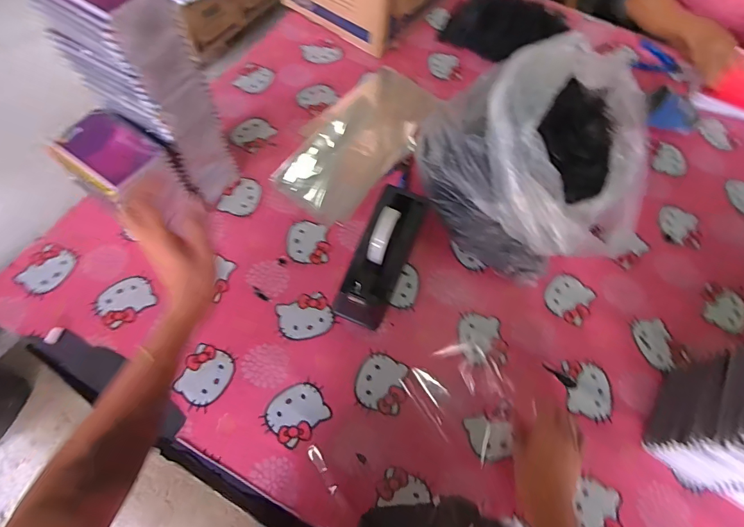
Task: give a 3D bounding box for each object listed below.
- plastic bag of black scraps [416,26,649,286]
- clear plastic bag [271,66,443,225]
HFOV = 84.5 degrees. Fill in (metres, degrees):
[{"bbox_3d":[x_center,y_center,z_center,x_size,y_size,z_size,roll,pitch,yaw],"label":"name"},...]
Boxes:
[{"bbox_3d":[0.272,-0.157,0.654,0.351,0.219,0.294,-16,67,-10],"label":"plastic bag of black scraps"},{"bbox_3d":[-0.030,-0.238,0.777,0.190,0.031,0.341,37,68,13],"label":"clear plastic bag"}]

